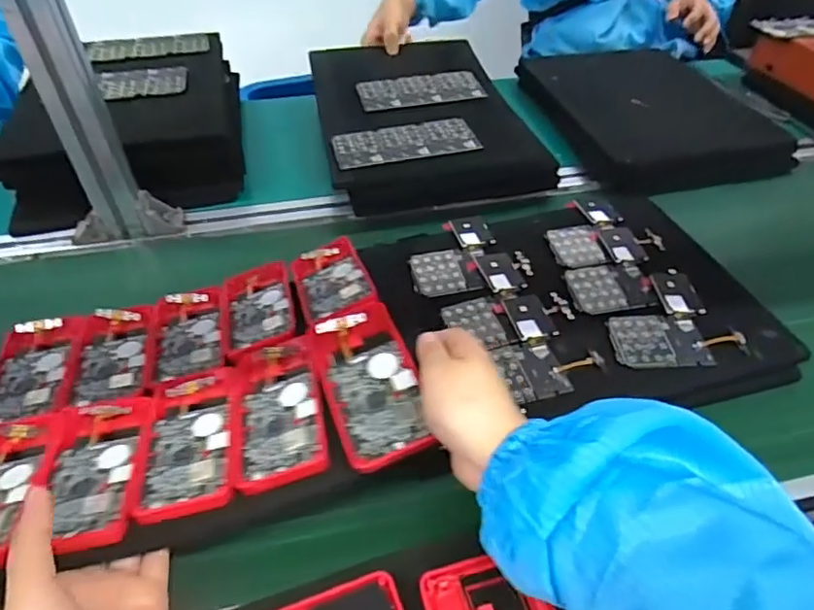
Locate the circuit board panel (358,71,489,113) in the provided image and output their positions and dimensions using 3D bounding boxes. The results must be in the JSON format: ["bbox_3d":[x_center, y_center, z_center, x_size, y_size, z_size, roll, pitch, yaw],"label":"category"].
[{"bbox_3d":[0.018,-0.293,0.762,0.165,0.005,0.082,-10,49,-8],"label":"circuit board panel"}]

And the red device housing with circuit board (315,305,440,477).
[{"bbox_3d":[-0.027,0.052,0.392,0.060,0.017,0.121,-12,51,-13],"label":"red device housing with circuit board"}]

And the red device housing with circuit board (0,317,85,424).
[{"bbox_3d":[-0.309,0.053,0.466,0.066,0.011,0.115,-11,45,-14],"label":"red device housing with circuit board"}]

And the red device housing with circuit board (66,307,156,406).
[{"bbox_3d":[-0.247,0.041,0.479,0.060,0.013,0.124,-11,45,-14],"label":"red device housing with circuit board"}]

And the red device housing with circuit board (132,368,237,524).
[{"bbox_3d":[-0.152,0.092,0.398,0.062,0.021,0.122,-9,41,-10],"label":"red device housing with circuit board"}]

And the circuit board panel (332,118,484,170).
[{"bbox_3d":[-0.003,-0.192,0.661,0.164,0.009,0.085,-8,44,-10],"label":"circuit board panel"}]

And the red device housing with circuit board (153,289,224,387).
[{"bbox_3d":[-0.191,0.023,0.492,0.061,0.009,0.116,-11,45,-14],"label":"red device housing with circuit board"}]

